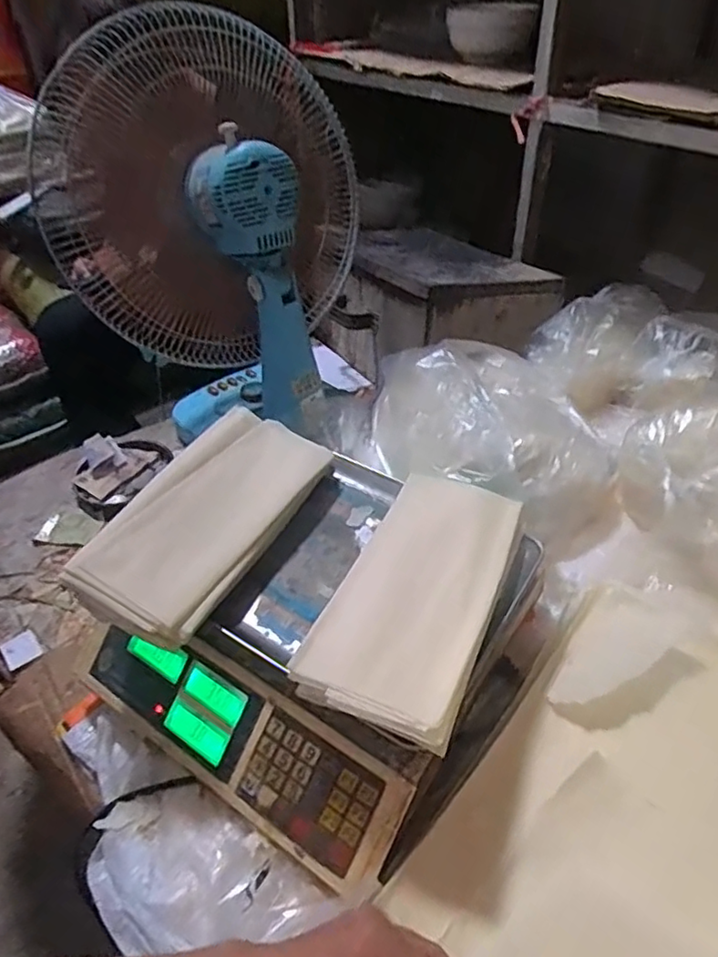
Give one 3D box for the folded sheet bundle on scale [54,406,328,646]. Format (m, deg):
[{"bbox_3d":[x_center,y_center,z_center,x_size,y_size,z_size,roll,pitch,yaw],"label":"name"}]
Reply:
[{"bbox_3d":[-0.135,0.027,0.553,0.123,0.028,0.263,28,46,11],"label":"folded sheet bundle on scale"}]

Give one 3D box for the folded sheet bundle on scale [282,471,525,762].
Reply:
[{"bbox_3d":[0.052,0.083,0.496,0.120,0.020,0.252,15,44,20],"label":"folded sheet bundle on scale"}]

